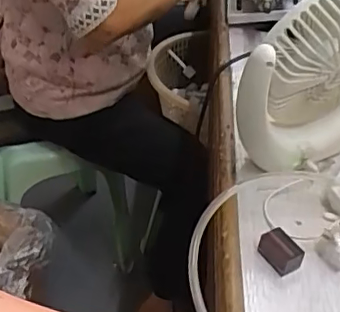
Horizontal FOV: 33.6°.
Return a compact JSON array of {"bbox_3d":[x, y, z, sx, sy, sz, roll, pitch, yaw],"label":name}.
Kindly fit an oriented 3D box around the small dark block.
[{"bbox_3d":[0.107,0.093,0.545,0.028,0.020,0.042,-18,45,-25],"label":"small dark block"}]

